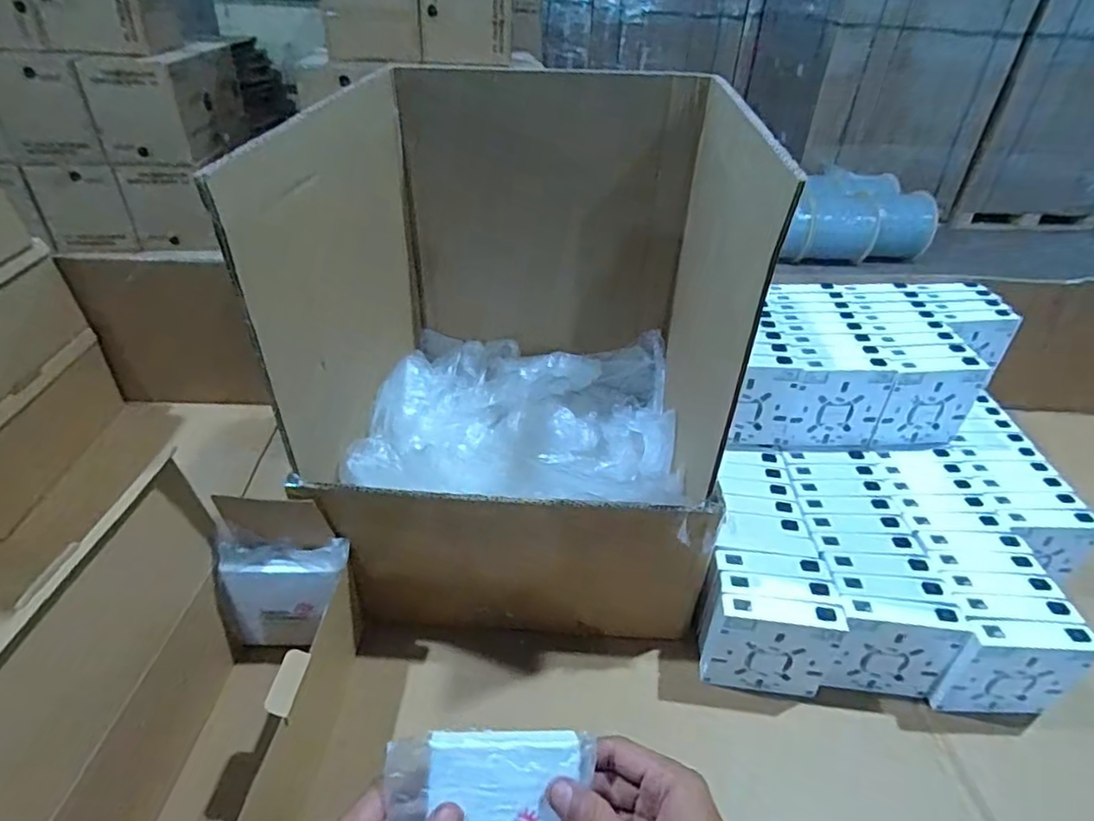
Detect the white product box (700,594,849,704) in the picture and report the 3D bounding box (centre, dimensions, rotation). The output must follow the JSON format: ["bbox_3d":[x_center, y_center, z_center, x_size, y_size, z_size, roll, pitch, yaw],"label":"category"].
[{"bbox_3d":[0.166,0.177,0.452,0.090,0.086,0.025,7,37,5],"label":"white product box"}]

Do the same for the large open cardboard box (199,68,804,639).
[{"bbox_3d":[-0.020,-0.057,0.508,0.317,0.340,0.333,6,36,5],"label":"large open cardboard box"}]

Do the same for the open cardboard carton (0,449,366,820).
[{"bbox_3d":[-0.206,0.170,0.362,0.123,0.199,0.205,5,36,3],"label":"open cardboard carton"}]

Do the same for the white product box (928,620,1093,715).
[{"bbox_3d":[0.337,0.188,0.441,0.087,0.083,0.021,3,36,1],"label":"white product box"}]

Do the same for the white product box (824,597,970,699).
[{"bbox_3d":[0.255,0.179,0.455,0.083,0.083,0.026,5,36,4],"label":"white product box"}]

